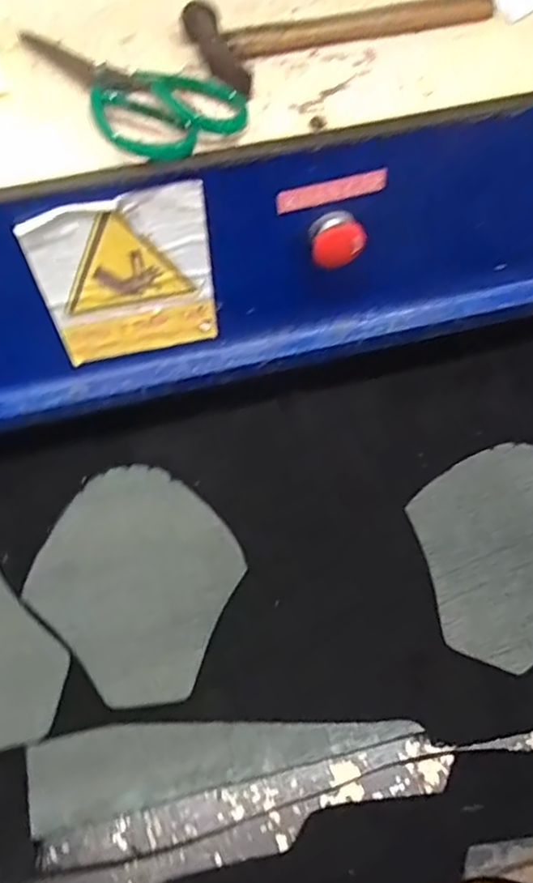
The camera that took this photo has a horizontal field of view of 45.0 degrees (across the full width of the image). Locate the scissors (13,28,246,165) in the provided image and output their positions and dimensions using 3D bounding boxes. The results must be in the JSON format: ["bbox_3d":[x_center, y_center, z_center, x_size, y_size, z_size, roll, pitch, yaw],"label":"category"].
[{"bbox_3d":[-0.105,-0.266,0.465,0.099,0.020,0.195,-42,70,-18],"label":"scissors"}]

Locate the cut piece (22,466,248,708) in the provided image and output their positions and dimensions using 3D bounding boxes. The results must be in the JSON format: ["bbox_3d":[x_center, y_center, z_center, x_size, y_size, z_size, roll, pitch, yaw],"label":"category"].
[{"bbox_3d":[-0.123,0.126,0.606,0.181,0.012,0.194,25,67,11],"label":"cut piece"}]

